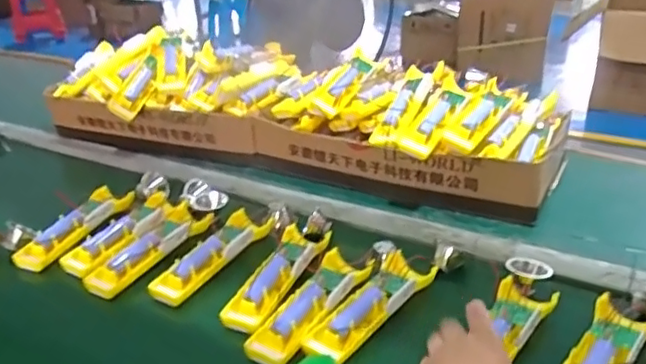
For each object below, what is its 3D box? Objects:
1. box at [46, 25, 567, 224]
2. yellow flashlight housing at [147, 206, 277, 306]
[{"bbox_3d":[-0.063,-0.110,0.895,0.785,0.129,0.207,10,31,24],"label":"box"},{"bbox_3d":[-0.121,0.080,0.679,0.052,0.026,0.166,13,33,29],"label":"yellow flashlight housing"}]

